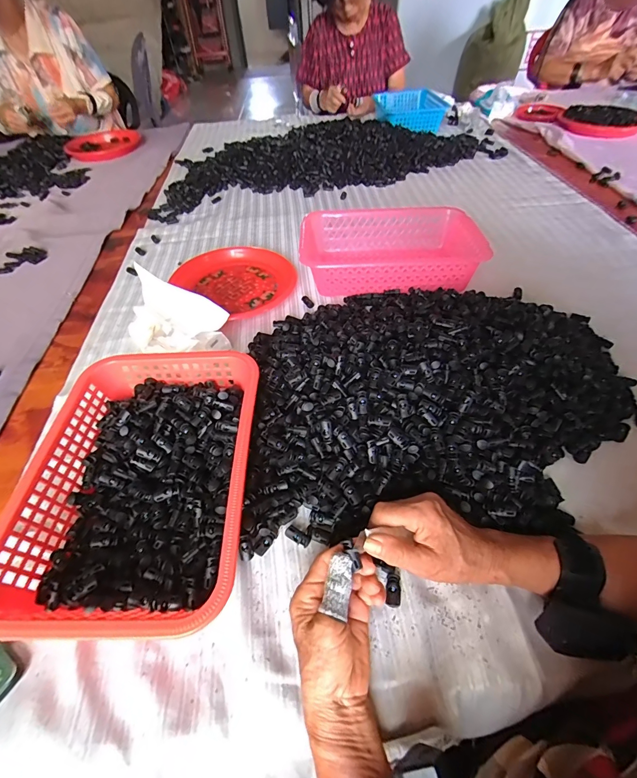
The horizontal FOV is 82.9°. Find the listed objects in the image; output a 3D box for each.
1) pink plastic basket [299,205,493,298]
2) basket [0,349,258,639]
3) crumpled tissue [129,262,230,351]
[{"bbox_3d":[0.122,-0.249,0.659,0.298,0.084,0.202,-1,51,2],"label":"pink plastic basket"},{"bbox_3d":[-0.184,0.094,0.392,0.217,0.079,0.292,-1,51,2],"label":"basket"},{"bbox_3d":[-0.229,-0.103,0.537,0.174,0.113,0.070,12,53,12],"label":"crumpled tissue"}]

